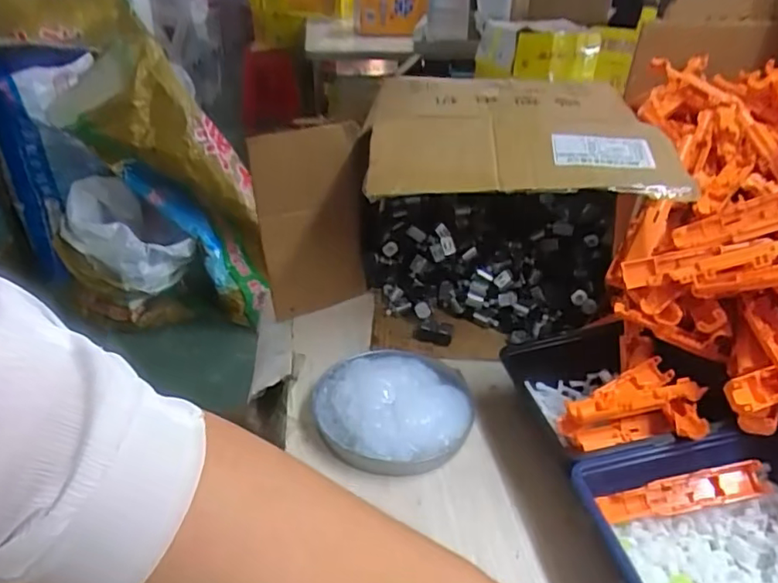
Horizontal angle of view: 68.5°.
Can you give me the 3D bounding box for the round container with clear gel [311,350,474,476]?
[{"bbox_3d":[0.007,0.105,0.525,0.145,0.029,0.144,1,32,0],"label":"round container with clear gel"}]

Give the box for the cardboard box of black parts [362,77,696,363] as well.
[{"bbox_3d":[0.118,-0.103,0.651,0.290,0.218,0.264,3,32,3],"label":"cardboard box of black parts"}]

